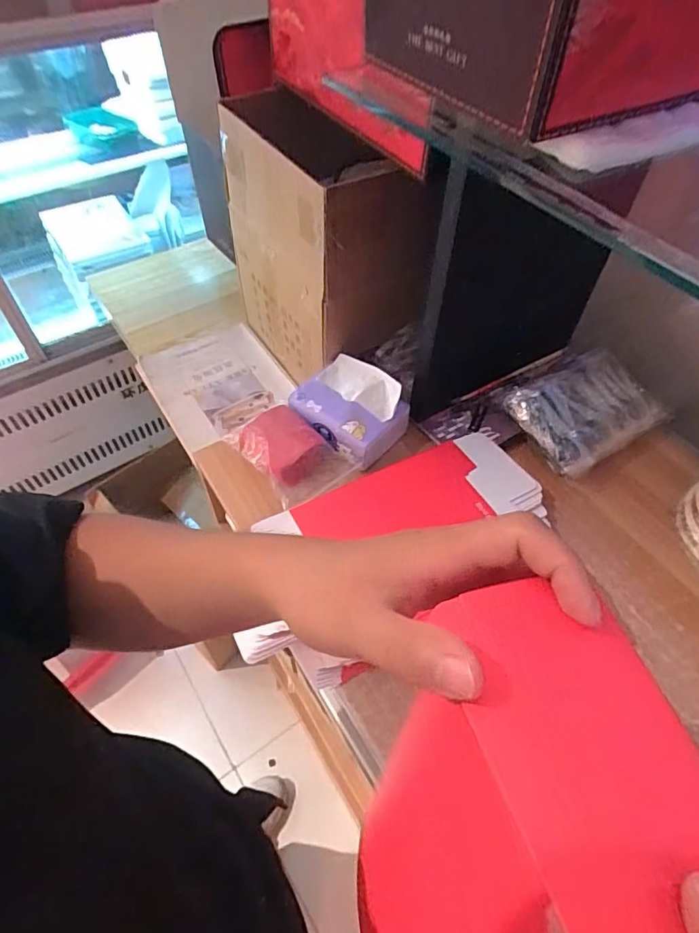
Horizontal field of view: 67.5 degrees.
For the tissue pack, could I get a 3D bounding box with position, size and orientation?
[{"bbox_3d":[-0.002,-0.081,0.712,0.139,0.070,0.106,34,59,22],"label":"tissue pack"}]

